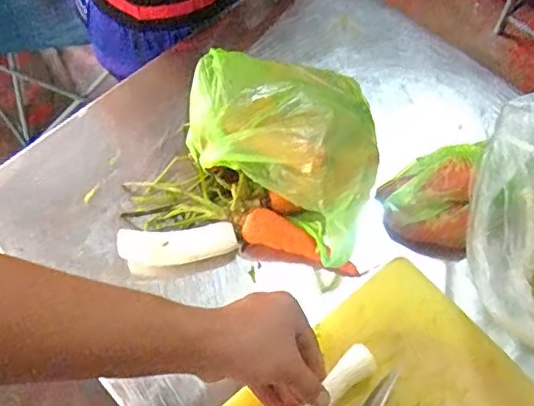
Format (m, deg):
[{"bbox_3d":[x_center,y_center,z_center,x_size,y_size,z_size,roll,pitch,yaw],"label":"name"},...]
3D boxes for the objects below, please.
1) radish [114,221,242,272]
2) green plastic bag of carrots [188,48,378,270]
[{"bbox_3d":[-0.096,0.047,0.611,0.123,0.031,0.038,-7,63,-1],"label":"radish"},{"bbox_3d":[0.011,-0.056,0.629,0.217,0.091,0.234,6,63,5],"label":"green plastic bag of carrots"}]

